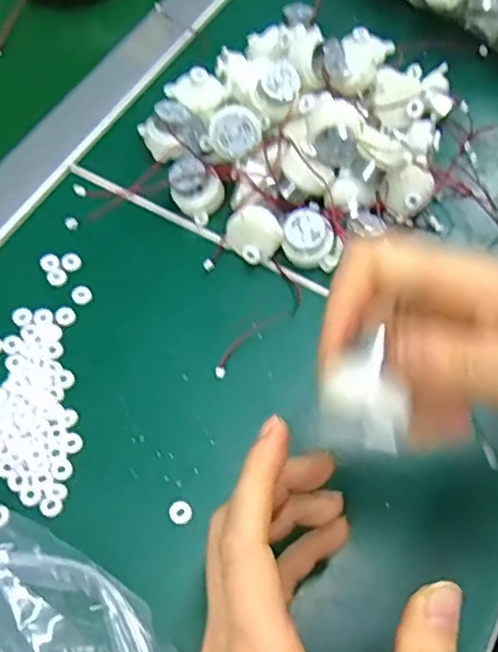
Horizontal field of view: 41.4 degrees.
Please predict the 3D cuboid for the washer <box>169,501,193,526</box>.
[{"bbox_3d":[-0.034,0.094,0.333,0.011,0.004,0.012,-32,67,-15],"label":"washer"}]

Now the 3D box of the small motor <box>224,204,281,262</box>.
[{"bbox_3d":[0.003,-0.055,0.398,0.032,0.012,0.032,2,101,9],"label":"small motor"}]

